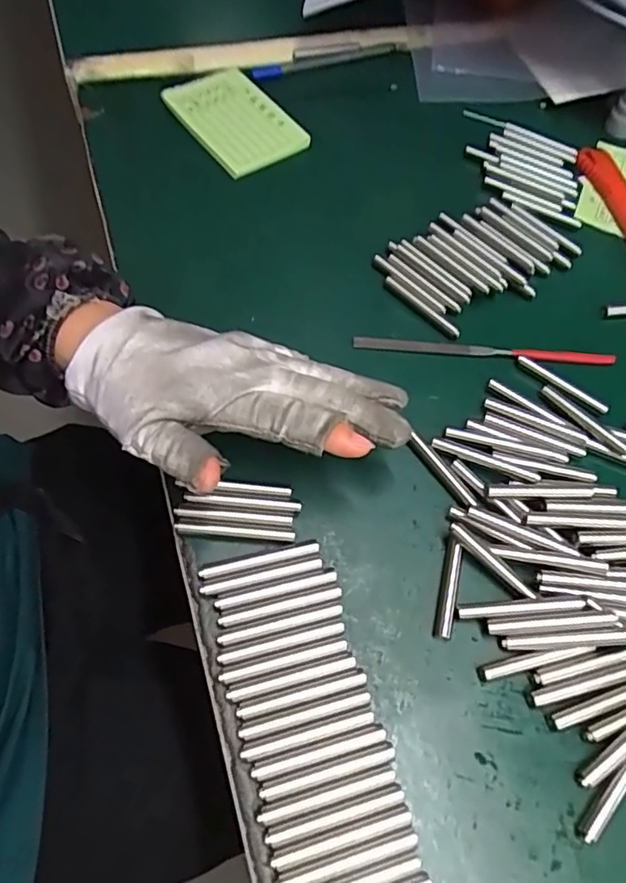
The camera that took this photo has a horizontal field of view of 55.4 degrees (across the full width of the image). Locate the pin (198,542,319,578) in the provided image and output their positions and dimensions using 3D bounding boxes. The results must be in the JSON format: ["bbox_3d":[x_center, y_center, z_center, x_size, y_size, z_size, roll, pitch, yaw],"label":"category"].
[{"bbox_3d":[-0.026,0.056,0.286,0.057,0.004,0.005,-11,64,-11],"label":"pin"}]

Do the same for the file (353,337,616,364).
[{"bbox_3d":[0.105,-0.055,0.365,0.160,0.006,0.007,4,62,-3],"label":"file"}]

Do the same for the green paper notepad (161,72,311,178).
[{"bbox_3d":[-0.058,-0.237,0.438,0.066,0.013,0.098,-32,70,-20],"label":"green paper notepad"}]

